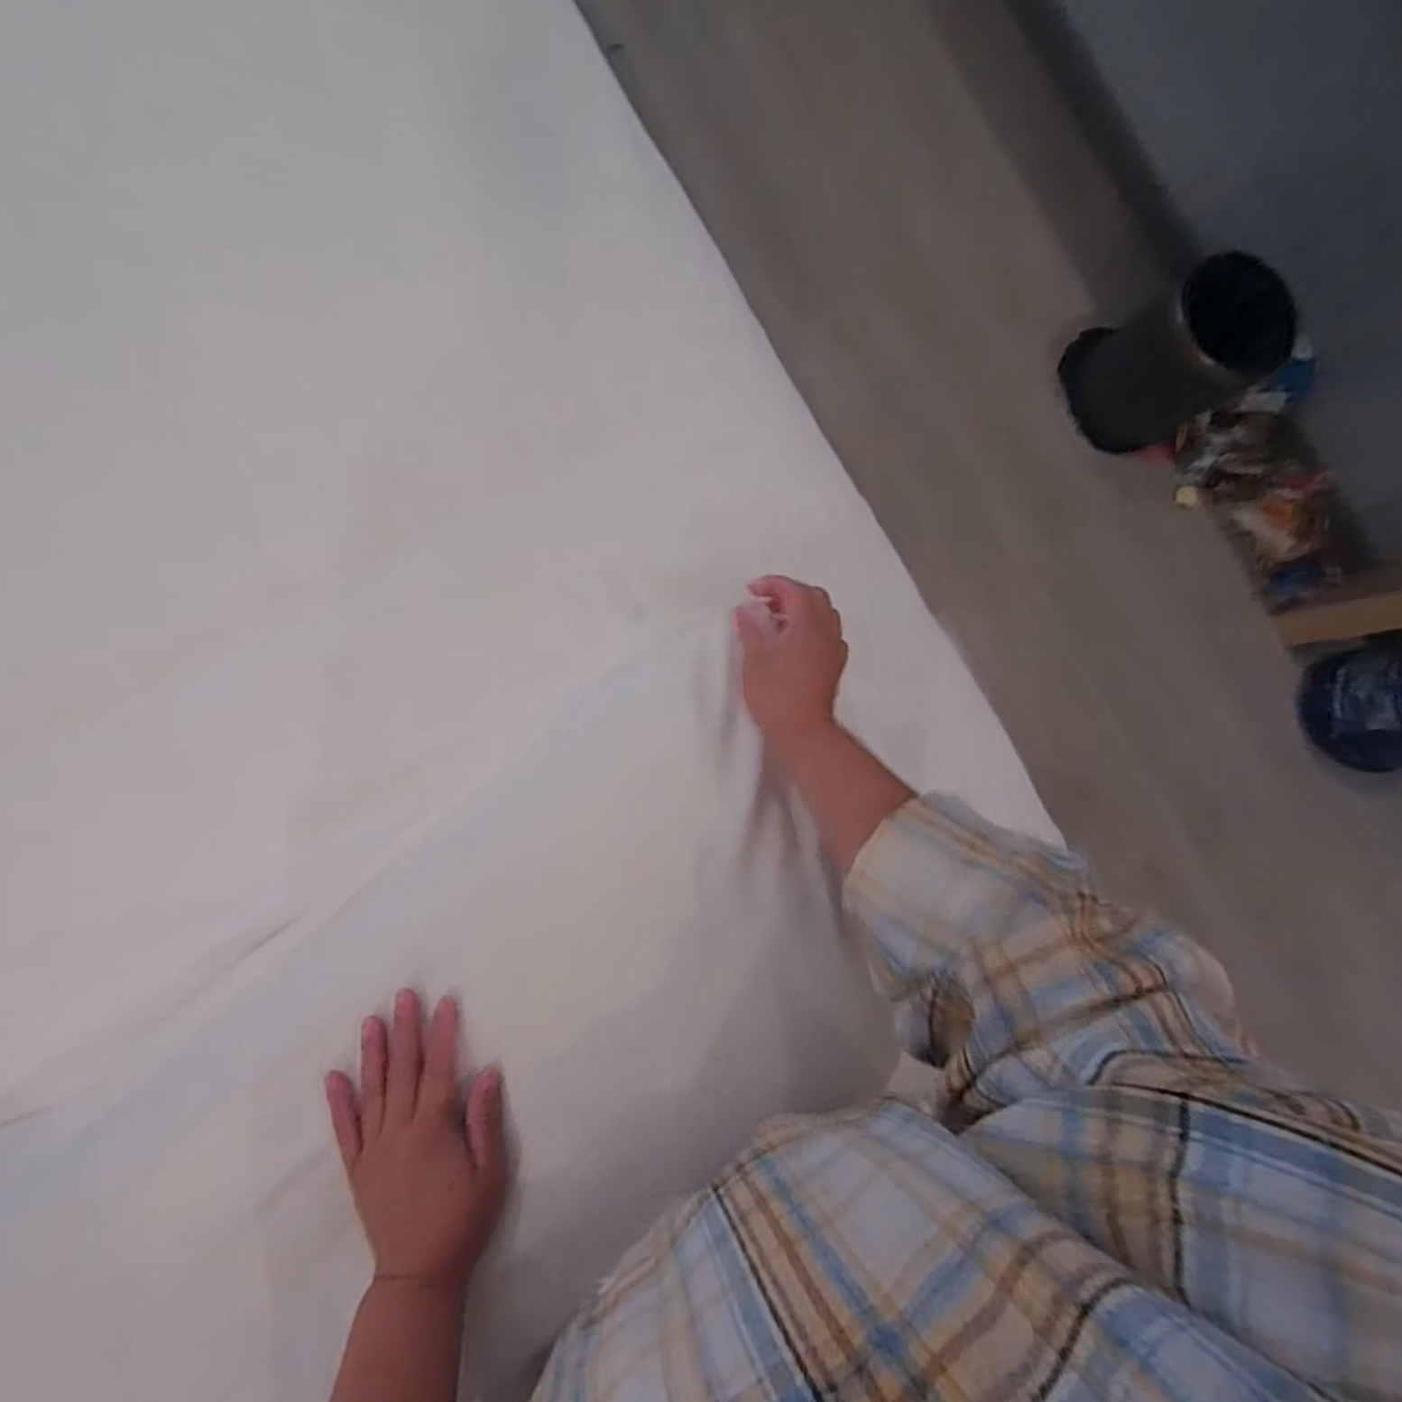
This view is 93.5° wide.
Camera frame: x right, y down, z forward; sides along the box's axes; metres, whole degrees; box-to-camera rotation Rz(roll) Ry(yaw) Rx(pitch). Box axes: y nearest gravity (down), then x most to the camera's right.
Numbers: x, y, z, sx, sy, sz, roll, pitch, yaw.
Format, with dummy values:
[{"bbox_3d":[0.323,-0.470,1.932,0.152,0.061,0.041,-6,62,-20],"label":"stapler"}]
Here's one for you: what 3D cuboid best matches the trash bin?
[{"bbox_3d":[0.856,-0.630,1.204,0.225,0.280,0.246,1,86,-7],"label":"trash bin"}]

